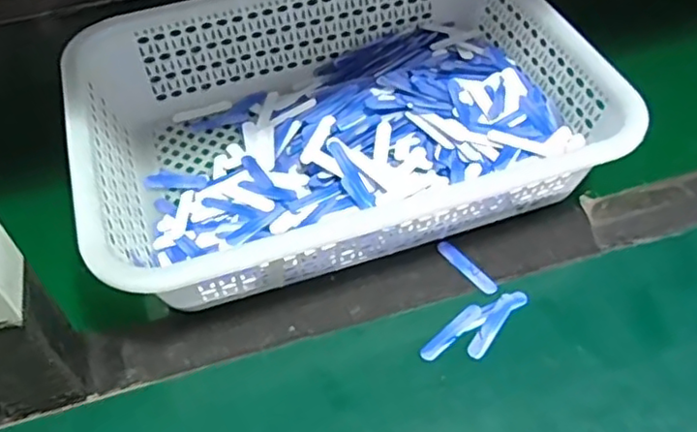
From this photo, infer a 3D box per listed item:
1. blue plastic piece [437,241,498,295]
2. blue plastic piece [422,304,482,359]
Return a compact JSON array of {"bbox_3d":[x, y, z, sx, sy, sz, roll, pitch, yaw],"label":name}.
[{"bbox_3d":[0.079,0.034,0.428,0.011,0.004,0.050,-30,55,-21],"label":"blue plastic piece"},{"bbox_3d":[0.065,0.072,0.397,0.050,0.004,0.011,-36,57,-24],"label":"blue plastic piece"}]

